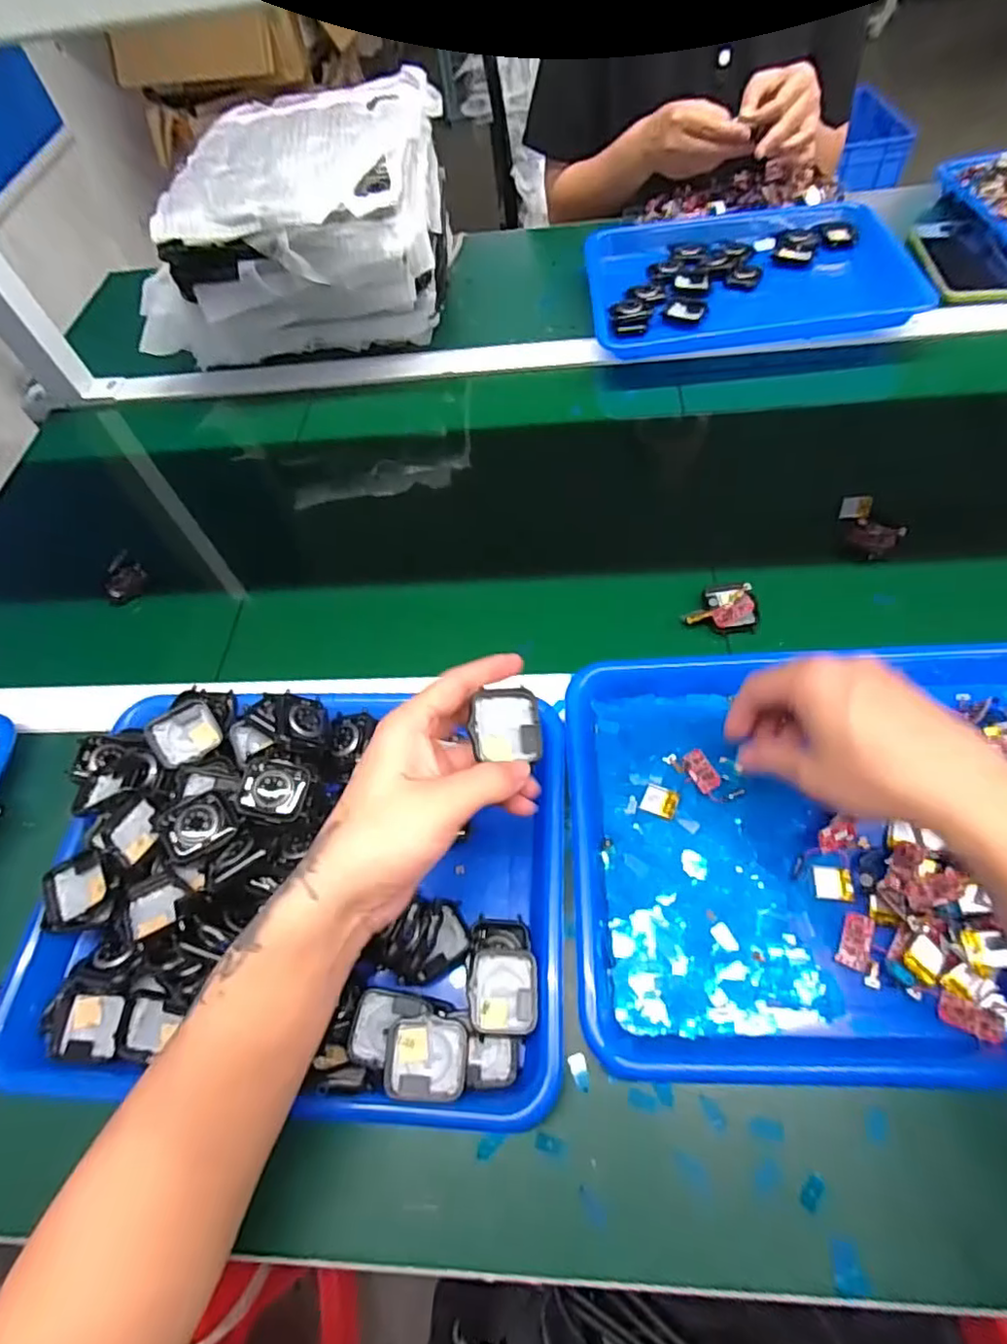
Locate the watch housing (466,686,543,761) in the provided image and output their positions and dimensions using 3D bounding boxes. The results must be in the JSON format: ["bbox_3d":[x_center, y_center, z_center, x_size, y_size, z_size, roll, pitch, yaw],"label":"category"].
[{"bbox_3d":[0.002,0.028,0.331,0.037,0.014,0.040,-3,57,0],"label":"watch housing"}]

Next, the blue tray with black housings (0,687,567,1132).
[{"bbox_3d":[-0.135,0.122,0.389,0.344,0.059,0.253,0,60,6],"label":"blue tray with black housings"}]

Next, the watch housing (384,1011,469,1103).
[{"bbox_3d":[-0.041,0.206,0.326,0.043,0.007,0.038,0,60,6],"label":"watch housing"}]

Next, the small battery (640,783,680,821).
[{"bbox_3d":[0.104,0.085,0.404,0.022,0.008,0.020,23,65,18],"label":"small battery"}]

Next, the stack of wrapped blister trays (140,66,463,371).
[{"bbox_3d":[-0.233,-0.507,0.706,0.329,0.172,0.303,-4,60,4],"label":"stack of wrapped blister trays"}]

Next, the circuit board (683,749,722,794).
[{"bbox_3d":[0.132,0.066,0.407,0.016,0.004,0.030,-36,50,15],"label":"circuit board"}]

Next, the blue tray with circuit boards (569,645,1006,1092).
[{"bbox_3d":[0.211,0.099,0.378,0.333,0.053,0.258,-1,60,5],"label":"blue tray with circuit boards"}]

